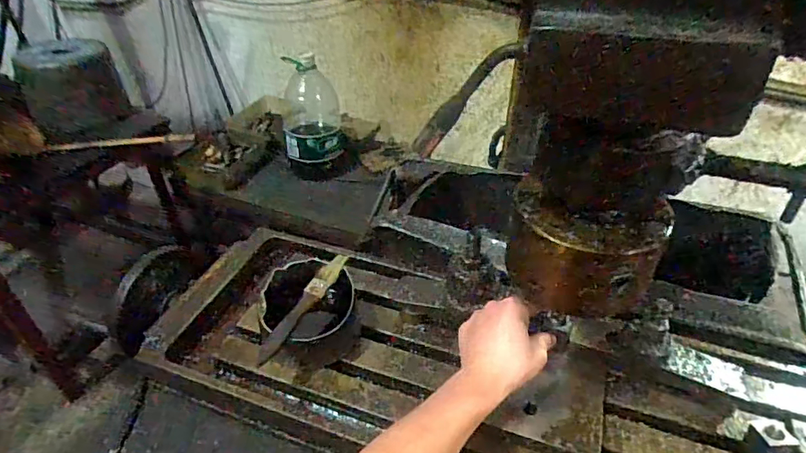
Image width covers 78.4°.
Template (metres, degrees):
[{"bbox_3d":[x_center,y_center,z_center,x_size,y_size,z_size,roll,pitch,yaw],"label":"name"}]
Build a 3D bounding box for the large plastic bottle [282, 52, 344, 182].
[{"bbox_3d":[-0.289,-0.342,1.578,0.169,0.359,0.149,-3,40,-4],"label":"large plastic bottle"}]

